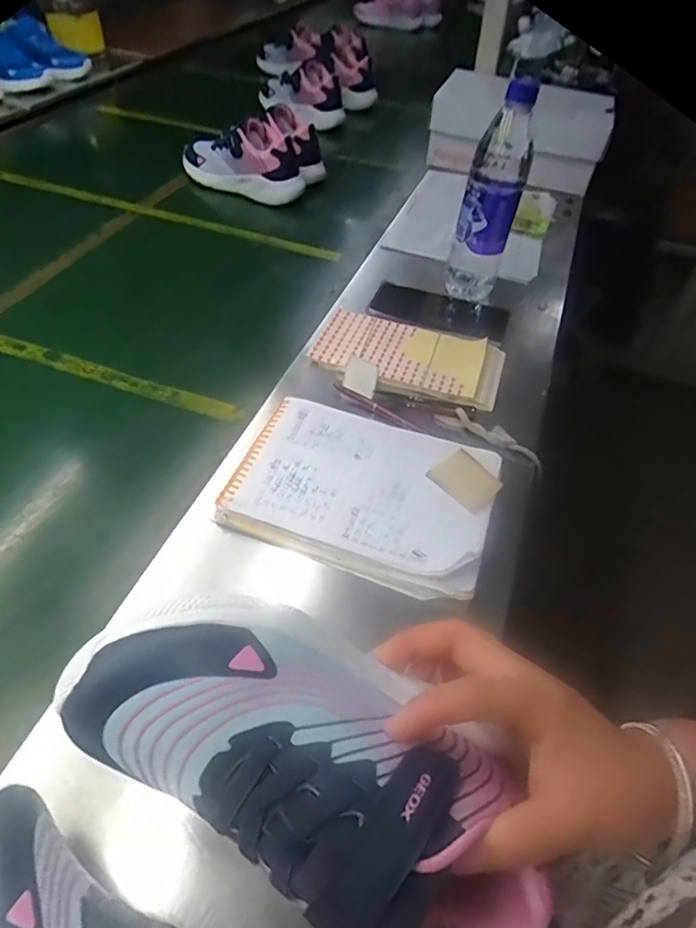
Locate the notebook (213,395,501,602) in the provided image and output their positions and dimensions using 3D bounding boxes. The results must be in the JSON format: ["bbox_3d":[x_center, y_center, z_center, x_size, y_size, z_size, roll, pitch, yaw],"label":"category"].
[{"bbox_3d":[0.013,0.018,0.482,0.210,0.019,0.158,18,52,11],"label":"notebook"}]

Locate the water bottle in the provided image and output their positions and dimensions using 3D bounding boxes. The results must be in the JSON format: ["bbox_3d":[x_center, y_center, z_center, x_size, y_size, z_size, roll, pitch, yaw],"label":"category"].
[{"bbox_3d":[0.158,-0.294,0.628,0.064,0.232,0.066,12,47,5],"label":"water bottle"}]

